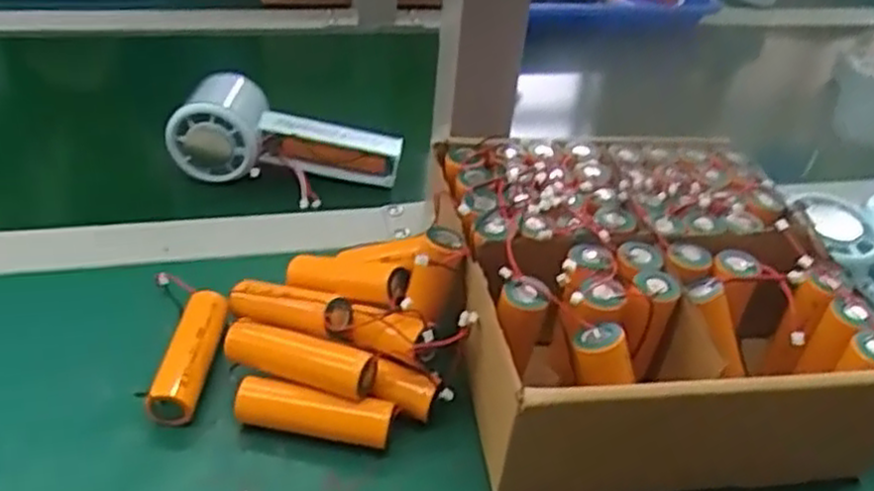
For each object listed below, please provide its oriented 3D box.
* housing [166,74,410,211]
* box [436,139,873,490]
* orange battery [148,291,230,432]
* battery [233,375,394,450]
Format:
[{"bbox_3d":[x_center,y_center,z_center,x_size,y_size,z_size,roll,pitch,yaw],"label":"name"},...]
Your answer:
[{"bbox_3d":[-0.102,-0.073,0.522,0.143,0.059,0.073,14,40,11],"label":"housing"},{"bbox_3d":[0.103,0.025,0.396,0.191,0.077,0.202,-5,40,-11],"label":"box"},{"bbox_3d":[-0.120,0.054,0.375,0.020,0.025,0.070,6,39,1],"label":"orange battery"},{"bbox_3d":[-0.058,0.078,0.355,0.073,0.022,0.016,9,40,5],"label":"battery"}]

